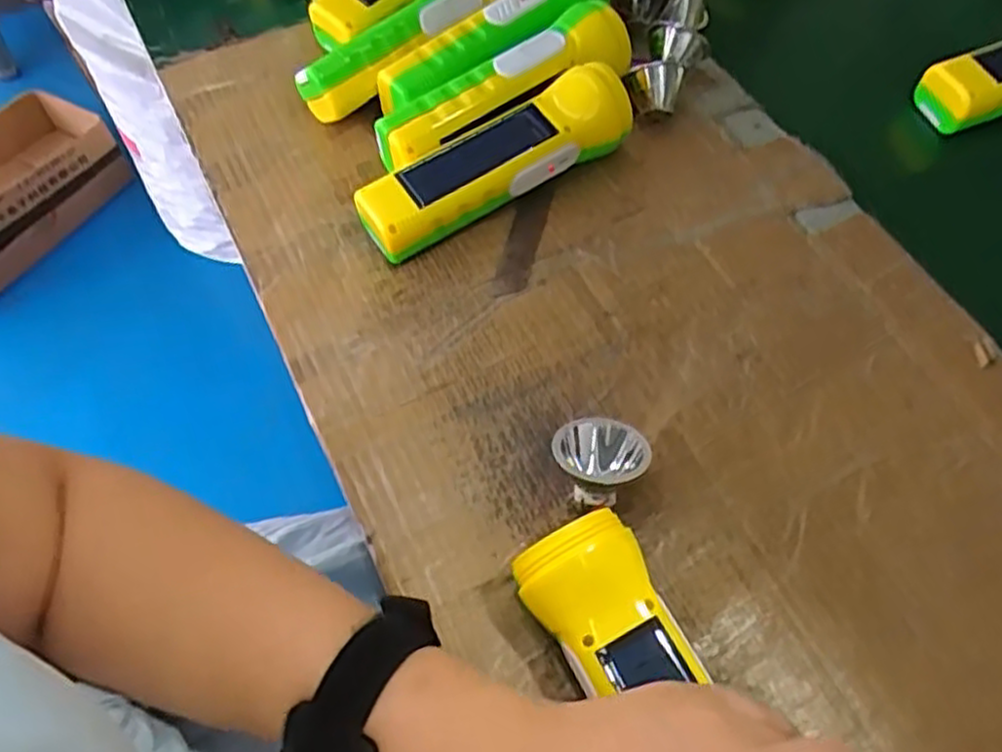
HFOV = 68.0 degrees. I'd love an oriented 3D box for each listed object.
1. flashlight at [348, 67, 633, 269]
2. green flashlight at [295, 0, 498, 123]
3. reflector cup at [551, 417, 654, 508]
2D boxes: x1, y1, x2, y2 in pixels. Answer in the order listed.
[{"bbox_3d":[-0.002,-0.122,0.428,0.163,0.045,0.043,-28,64,-14],"label":"flashlight"},{"bbox_3d":[-0.051,-0.217,0.481,0.052,0.047,0.169,39,68,20],"label":"green flashlight"},{"bbox_3d":[0.044,0.039,0.348,0.037,0.032,0.040,0,61,0],"label":"reflector cup"}]

